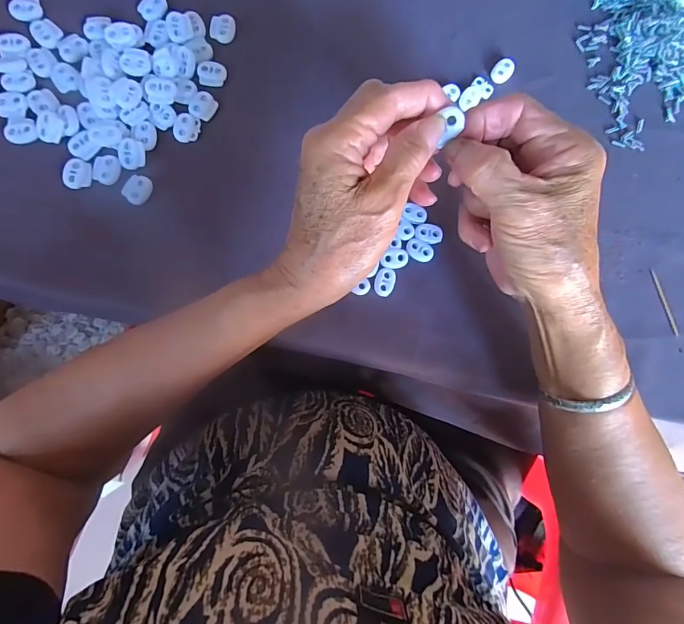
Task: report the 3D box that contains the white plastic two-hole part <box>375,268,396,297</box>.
[{"bbox_3d":[0.034,-0.023,0.307,0.014,0.004,0.022,18,83,-3],"label":"white plastic two-hole part"}]

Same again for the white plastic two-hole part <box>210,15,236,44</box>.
[{"bbox_3d":[-0.096,-0.228,0.316,0.019,0.004,0.021,3,85,-5],"label":"white plastic two-hole part"}]

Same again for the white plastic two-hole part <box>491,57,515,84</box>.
[{"bbox_3d":[0.138,-0.206,0.335,0.017,0.005,0.023,36,83,-1],"label":"white plastic two-hole part"}]

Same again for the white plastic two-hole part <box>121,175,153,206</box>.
[{"bbox_3d":[-0.154,-0.093,0.297,0.017,0.007,0.022,38,83,-1],"label":"white plastic two-hole part"}]

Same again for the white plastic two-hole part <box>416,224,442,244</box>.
[{"bbox_3d":[0.070,-0.063,0.313,0.022,0.004,0.015,15,84,-4],"label":"white plastic two-hole part"}]

